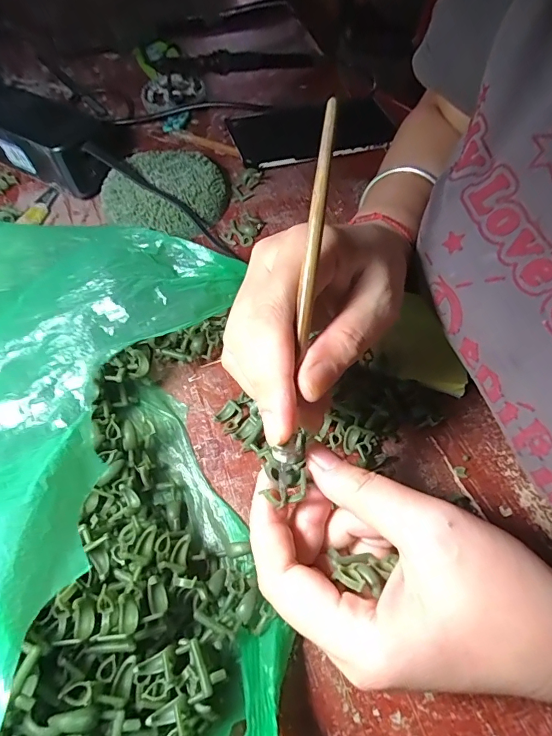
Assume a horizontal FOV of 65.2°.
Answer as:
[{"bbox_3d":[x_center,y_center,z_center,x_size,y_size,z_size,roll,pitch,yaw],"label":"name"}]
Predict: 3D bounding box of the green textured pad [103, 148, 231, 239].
[{"bbox_3d":[-0.096,-0.155,0.378,0.101,0.026,0.096,8,60,5],"label":"green textured pad"}]

